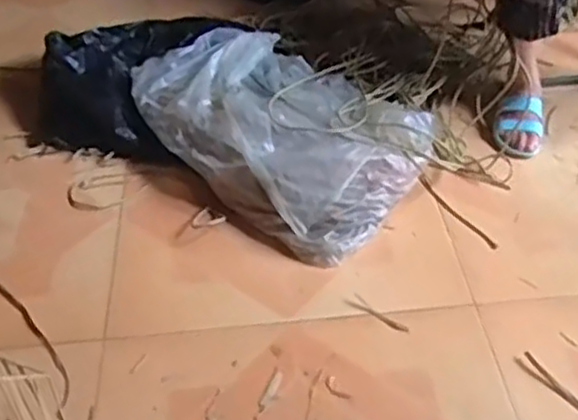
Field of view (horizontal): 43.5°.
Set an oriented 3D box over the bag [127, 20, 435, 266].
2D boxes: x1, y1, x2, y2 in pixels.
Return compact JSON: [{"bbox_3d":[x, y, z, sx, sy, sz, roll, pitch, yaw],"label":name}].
[{"bbox_3d":[-0.031,-0.173,1.455,0.632,0.122,0.400,33,52,32],"label":"bag"}]

